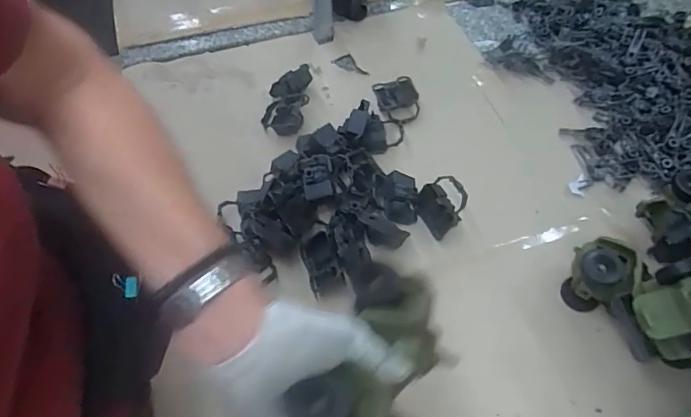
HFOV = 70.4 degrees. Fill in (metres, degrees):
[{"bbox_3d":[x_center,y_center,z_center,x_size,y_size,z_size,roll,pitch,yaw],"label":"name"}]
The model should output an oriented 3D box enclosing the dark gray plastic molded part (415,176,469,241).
[{"bbox_3d":[0.123,-0.008,0.643,0.051,0.060,0.068,-28,58,-17],"label":"dark gray plastic molded part"}]

